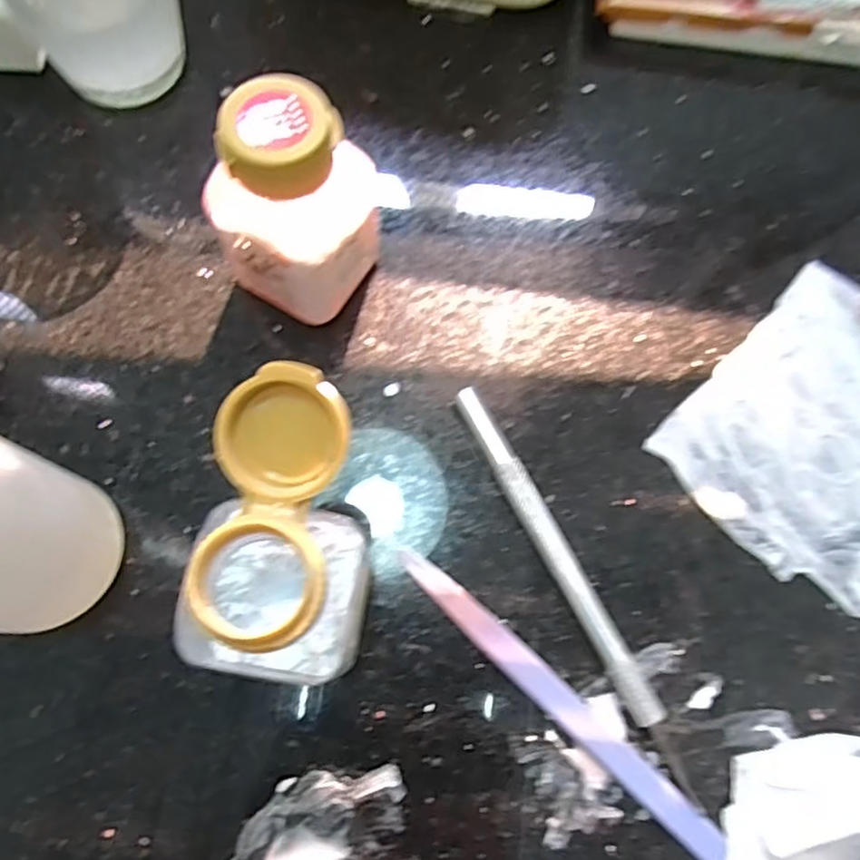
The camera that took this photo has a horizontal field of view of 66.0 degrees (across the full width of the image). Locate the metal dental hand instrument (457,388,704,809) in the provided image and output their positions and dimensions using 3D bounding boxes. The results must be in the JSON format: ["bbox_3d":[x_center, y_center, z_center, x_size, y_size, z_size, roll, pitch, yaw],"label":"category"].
[{"bbox_3d":[0.044,0.046,0.207,0.008,0.007,0.136,-26,75,-10],"label":"metal dental hand instrument"}]

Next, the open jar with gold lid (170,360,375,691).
[{"bbox_3d":[-0.036,0.030,0.173,0.038,0.076,0.066,11,71,1],"label":"open jar with gold lid"}]

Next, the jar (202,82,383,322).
[{"bbox_3d":[-0.042,-0.066,0.204,0.044,0.074,0.037,17,72,3],"label":"jar"}]

